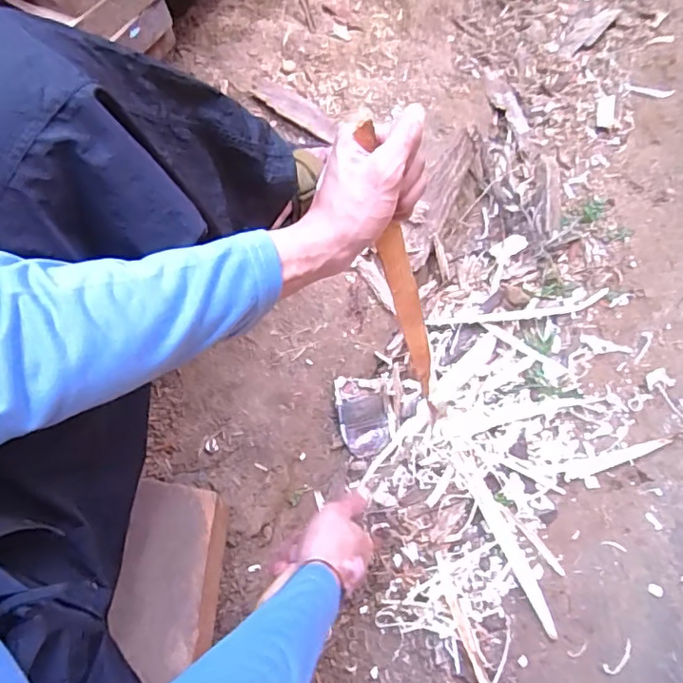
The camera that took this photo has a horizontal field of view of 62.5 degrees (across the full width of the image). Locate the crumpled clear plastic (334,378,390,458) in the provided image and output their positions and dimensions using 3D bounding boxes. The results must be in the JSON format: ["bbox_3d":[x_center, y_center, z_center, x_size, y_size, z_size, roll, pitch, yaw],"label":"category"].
[{"bbox_3d":[0.030,0.102,0.760,0.069,0.009,0.104,-6,89,-17],"label":"crumpled clear plastic"}]

